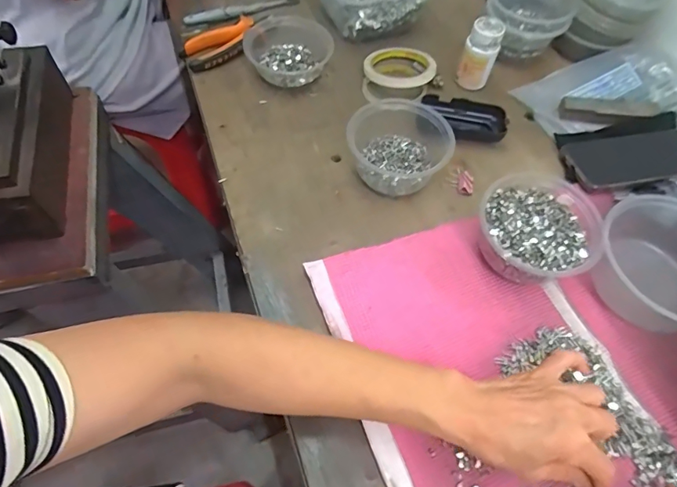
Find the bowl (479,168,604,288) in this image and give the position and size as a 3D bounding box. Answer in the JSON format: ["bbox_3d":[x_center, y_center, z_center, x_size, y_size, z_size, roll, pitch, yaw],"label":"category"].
[{"bbox_3d":[0.196,-0.013,0.454,0.108,0.062,0.116,0,59,0],"label":"bowl"}]

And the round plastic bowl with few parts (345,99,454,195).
[{"bbox_3d":[0.080,-0.124,0.524,0.115,0.059,0.132,26,61,15],"label":"round plastic bowl with few parts"}]

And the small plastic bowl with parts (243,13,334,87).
[{"bbox_3d":[-0.066,-0.262,0.613,0.115,0.035,0.115,0,59,0],"label":"small plastic bowl with parts"}]

